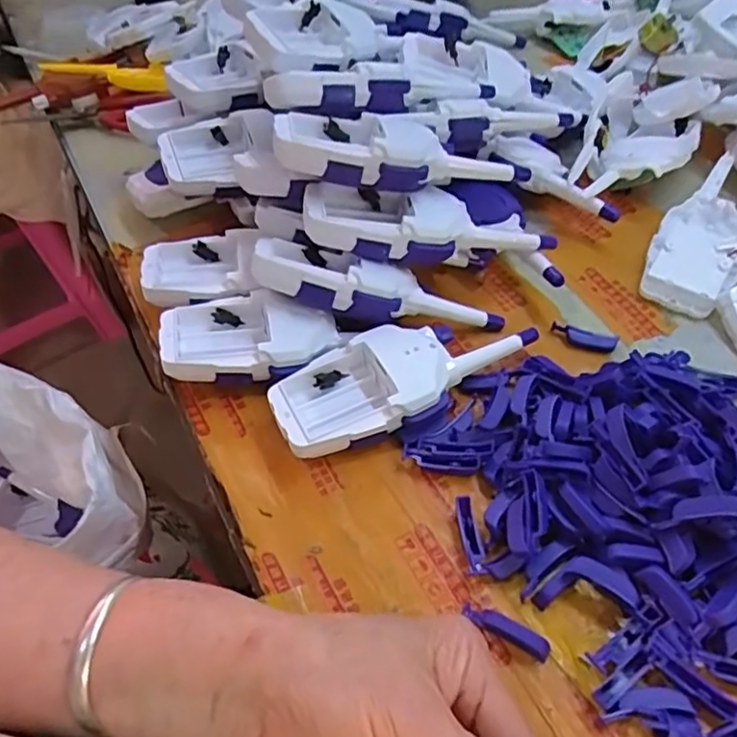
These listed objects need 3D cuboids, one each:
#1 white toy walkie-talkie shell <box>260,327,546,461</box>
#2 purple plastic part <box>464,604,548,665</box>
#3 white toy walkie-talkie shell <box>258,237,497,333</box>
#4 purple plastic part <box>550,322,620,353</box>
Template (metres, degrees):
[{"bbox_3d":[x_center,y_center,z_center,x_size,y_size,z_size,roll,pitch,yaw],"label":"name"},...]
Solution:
[{"bbox_3d":[0.023,0.006,0.392,0.163,0.034,0.062,-20,52,-11],"label":"white toy walkie-talkie shell"},{"bbox_3d":[0.066,0.125,0.305,0.042,0.010,0.009,23,57,22],"label":"purple plastic part"},{"bbox_3d":[0.009,-0.054,0.421,0.165,0.032,0.055,12,50,-12],"label":"white toy walkie-talkie shell"},{"bbox_3d":[0.142,-0.020,0.422,0.042,0.011,0.010,13,53,15],"label":"purple plastic part"}]

